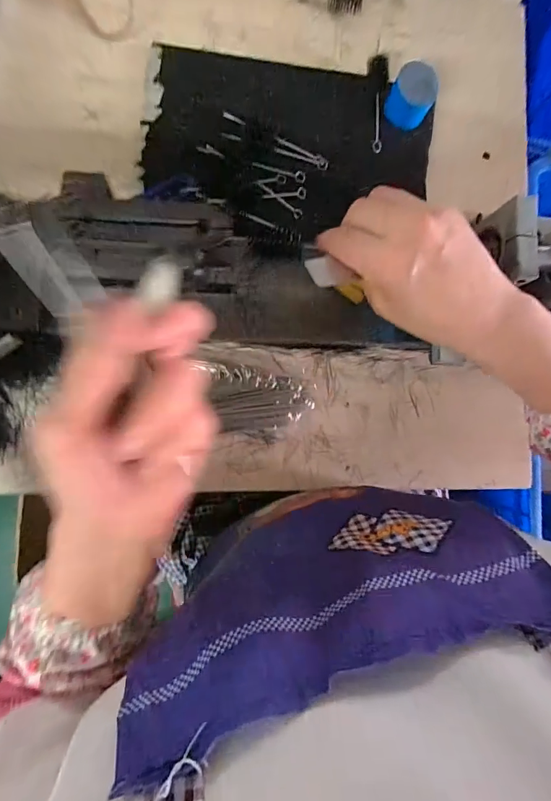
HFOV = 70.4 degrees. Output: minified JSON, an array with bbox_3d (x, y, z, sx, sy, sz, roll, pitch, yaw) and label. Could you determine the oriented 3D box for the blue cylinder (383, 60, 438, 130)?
[{"bbox_3d":[0.152,-0.338,0.437,0.049,0.039,0.050,0,87,-6],"label":"blue cylinder"}]

